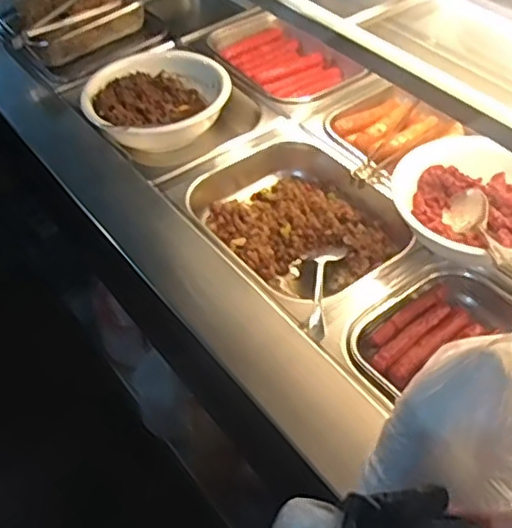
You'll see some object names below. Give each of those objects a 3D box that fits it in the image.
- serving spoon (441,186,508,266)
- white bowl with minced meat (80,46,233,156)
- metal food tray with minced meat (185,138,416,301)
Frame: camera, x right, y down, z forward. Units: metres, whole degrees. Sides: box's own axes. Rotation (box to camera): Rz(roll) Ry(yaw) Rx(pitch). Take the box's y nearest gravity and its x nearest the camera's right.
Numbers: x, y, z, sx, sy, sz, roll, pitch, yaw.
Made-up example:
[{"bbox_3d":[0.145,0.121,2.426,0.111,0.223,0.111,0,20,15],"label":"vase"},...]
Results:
[{"bbox_3d":[0.271,-0.045,0.802,0.046,0.044,0.189,-1,23,2],"label":"serving spoon"},{"bbox_3d":[-0.184,-0.290,1.157,0.244,0.063,0.207,-37,56,-27],"label":"white bowl with minced meat"},{"bbox_3d":[0.047,-0.069,0.978,0.247,0.076,0.316,-29,52,-22],"label":"metal food tray with minced meat"}]

